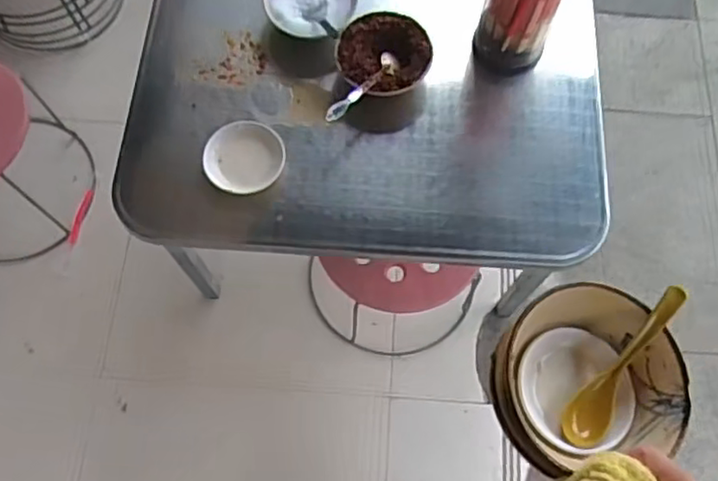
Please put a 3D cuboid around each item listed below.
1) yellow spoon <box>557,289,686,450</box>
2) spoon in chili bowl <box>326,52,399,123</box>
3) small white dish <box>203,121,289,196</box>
[{"bbox_3d":[0.242,0.112,0.587,0.038,0.034,0.166,36,92,12],"label":"yellow spoon"},{"bbox_3d":[0.007,-0.212,0.899,0.031,0.018,0.141,37,74,12],"label":"spoon in chili bowl"},{"bbox_3d":[-0.160,-0.116,0.901,0.109,0.018,0.102,0,70,0],"label":"small white dish"}]

